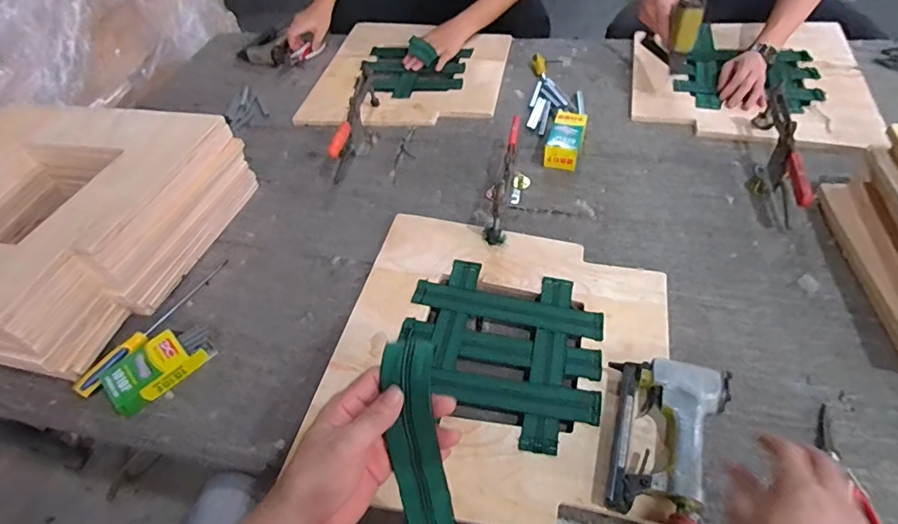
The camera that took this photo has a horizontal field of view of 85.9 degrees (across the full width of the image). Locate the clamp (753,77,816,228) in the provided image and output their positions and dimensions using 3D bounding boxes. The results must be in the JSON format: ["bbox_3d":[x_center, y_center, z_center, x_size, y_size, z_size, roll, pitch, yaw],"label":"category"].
[{"bbox_3d":[0.596,-0.193,0.868,0.024,0.110,0.291,6,51,11],"label":"clamp"}]

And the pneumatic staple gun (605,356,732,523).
[{"bbox_3d":[0.246,0.230,0.567,0.130,0.050,0.251,15,52,17],"label":"pneumatic staple gun"}]

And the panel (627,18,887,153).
[{"bbox_3d":[0.665,-0.424,1.094,0.464,0.025,0.469,7,54,13],"label":"panel"}]

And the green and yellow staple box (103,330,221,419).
[{"bbox_3d":[-0.442,0.157,0.731,0.144,0.038,0.077,-38,56,-25],"label":"green and yellow staple box"}]

